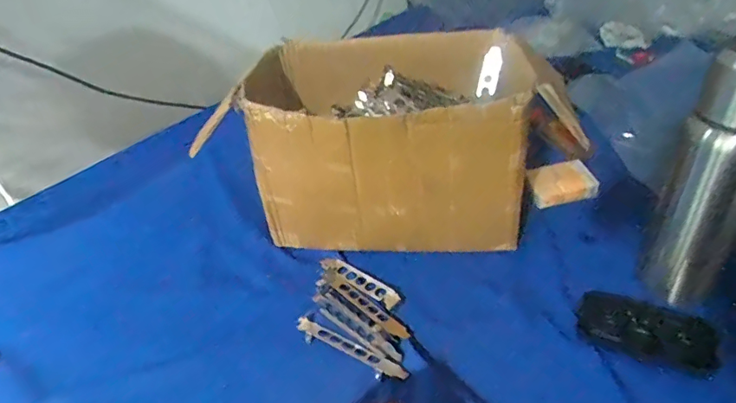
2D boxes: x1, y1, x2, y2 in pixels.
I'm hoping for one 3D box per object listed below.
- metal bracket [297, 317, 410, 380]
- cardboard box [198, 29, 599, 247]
[{"bbox_3d":[-0.017,0.141,0.477,0.123,0.010,0.021,19,43,28],"label":"metal bracket"},{"bbox_3d":[0.034,-0.065,0.591,0.332,0.199,0.210,1,38,9],"label":"cardboard box"}]

